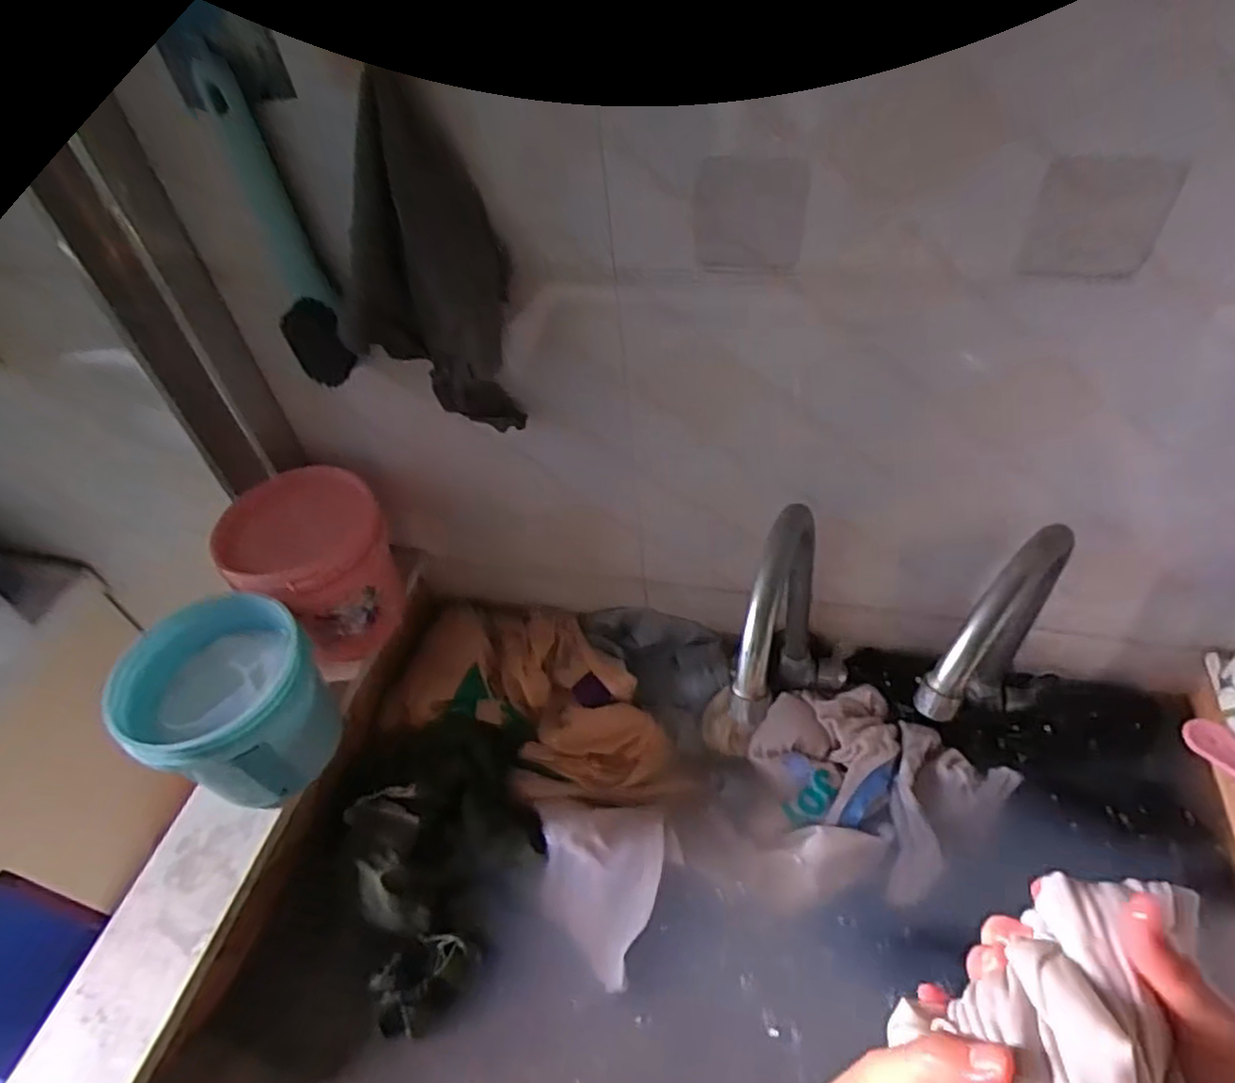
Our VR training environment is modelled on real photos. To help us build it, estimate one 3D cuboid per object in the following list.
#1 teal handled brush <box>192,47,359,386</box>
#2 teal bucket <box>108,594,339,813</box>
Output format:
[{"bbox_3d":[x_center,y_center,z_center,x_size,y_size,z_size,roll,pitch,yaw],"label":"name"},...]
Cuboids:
[{"bbox_3d":[-0.214,-0.190,0.443,0.037,0.184,0.033,-23,49,-14],"label":"teal handled brush"},{"bbox_3d":[-0.268,0.120,0.507,0.106,0.122,0.112,-3,47,4],"label":"teal bucket"}]

